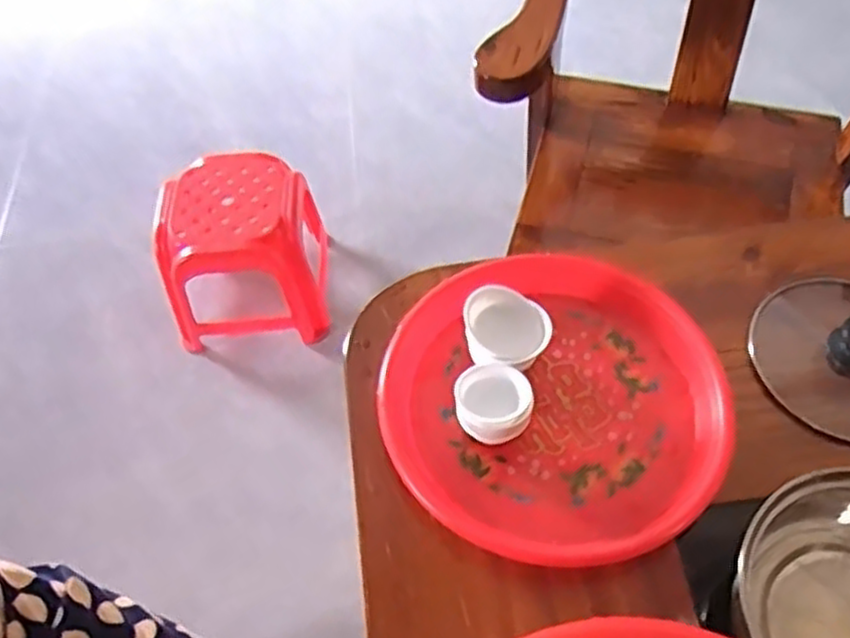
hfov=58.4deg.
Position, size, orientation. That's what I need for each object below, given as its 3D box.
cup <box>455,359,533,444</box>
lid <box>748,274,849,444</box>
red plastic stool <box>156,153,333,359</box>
[{"bbox_3d":[0.050,0.066,0.561,0.054,0.039,0.057,-1,56,2],"label":"cup"},{"bbox_3d":[0.339,0.024,0.599,0.134,0.047,0.147,-1,54,2],"label":"lid"},{"bbox_3d":[-0.345,-0.129,1.463,0.287,0.265,0.267,-7,56,-2],"label":"red plastic stool"}]

